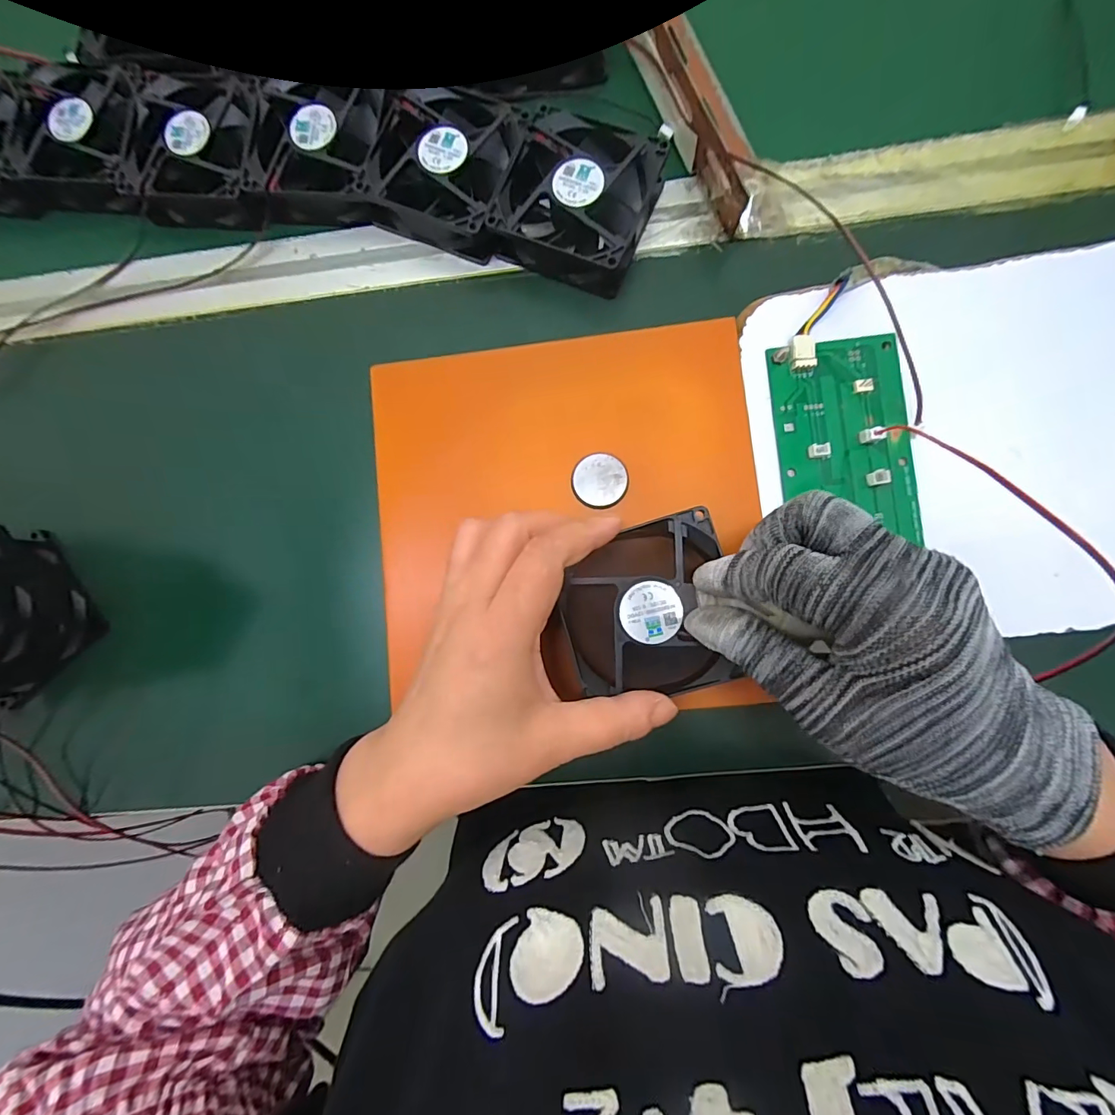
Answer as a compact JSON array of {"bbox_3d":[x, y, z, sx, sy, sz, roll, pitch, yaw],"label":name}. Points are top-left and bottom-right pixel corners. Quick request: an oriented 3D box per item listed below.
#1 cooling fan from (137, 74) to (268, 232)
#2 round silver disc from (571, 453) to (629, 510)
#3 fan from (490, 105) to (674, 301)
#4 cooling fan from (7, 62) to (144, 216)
[{"bbox_3d":[-0.215,-0.252,0.295,0.090,0.029,0.080,10,82,5],"label":"cooling fan"},{"bbox_3d":[0.022,-0.041,0.247,0.029,0.004,0.029,-1,81,4],"label":"round silver disc"},{"bbox_3d":[0.012,-0.204,0.270,0.080,0.027,0.081,25,84,7],"label":"fan"},{"bbox_3d":[-0.299,-0.264,0.299,0.090,0.021,0.087,3,82,4],"label":"cooling fan"}]

